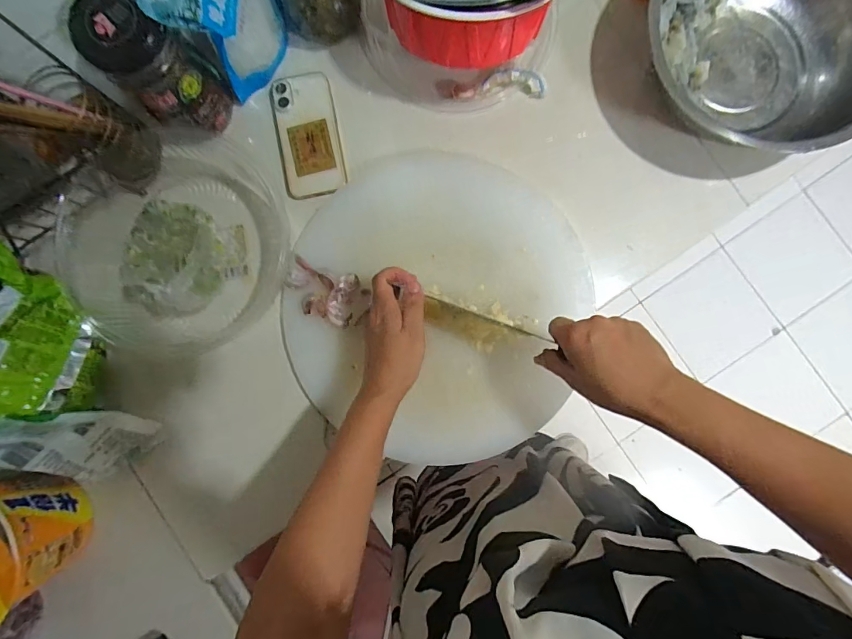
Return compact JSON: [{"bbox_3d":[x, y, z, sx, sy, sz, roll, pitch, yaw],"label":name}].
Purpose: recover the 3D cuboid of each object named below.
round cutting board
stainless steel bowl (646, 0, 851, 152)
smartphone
[{"bbox_3d":[0.011,-0.021,0.503,0.337,0.024,0.354,0,87,1],"label":"round cutting board"},{"bbox_3d":[0.371,-0.306,0.474,0.262,0.087,0.234,26,88,2],"label":"stainless steel bowl"},{"bbox_3d":[-0.145,-0.227,0.526,0.076,0.009,0.150,-10,87,1],"label":"smartphone"}]

